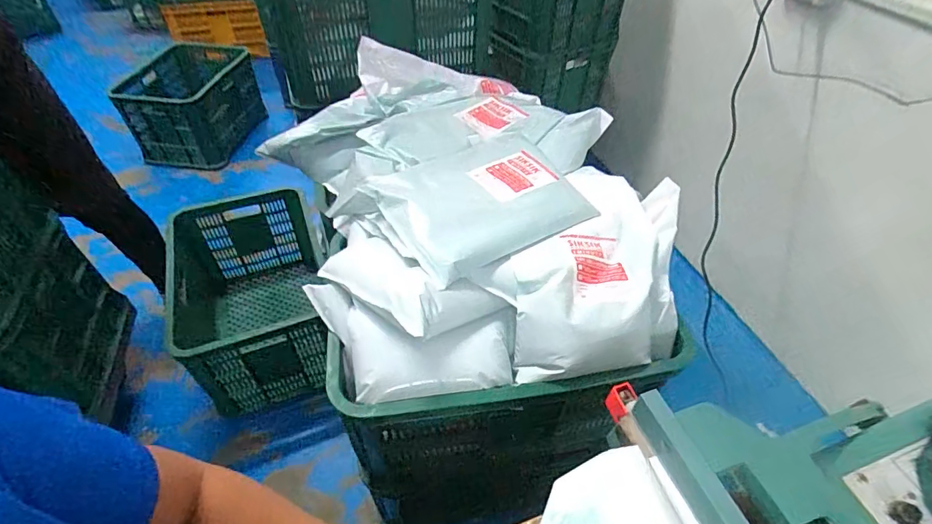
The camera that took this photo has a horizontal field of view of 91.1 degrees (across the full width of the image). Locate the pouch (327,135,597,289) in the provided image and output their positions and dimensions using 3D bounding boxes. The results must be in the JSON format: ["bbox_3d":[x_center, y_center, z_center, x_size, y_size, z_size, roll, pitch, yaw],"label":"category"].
[{"bbox_3d":[0.009,-0.104,0.745,0.338,0.065,0.269,-26,53,-25],"label":"pouch"}]

